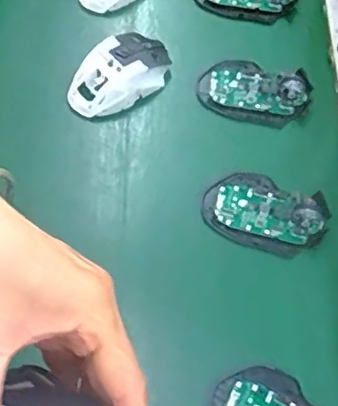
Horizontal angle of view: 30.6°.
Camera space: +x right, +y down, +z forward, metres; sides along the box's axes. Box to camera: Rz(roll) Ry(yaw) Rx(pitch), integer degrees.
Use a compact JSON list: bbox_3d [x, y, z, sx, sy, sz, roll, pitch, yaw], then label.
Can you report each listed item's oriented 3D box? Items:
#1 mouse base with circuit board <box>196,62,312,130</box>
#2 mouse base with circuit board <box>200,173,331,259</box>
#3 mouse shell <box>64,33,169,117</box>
[{"bbox_3d":[0.088,-0.118,0.643,0.110,0.019,0.067,20,64,11],"label":"mouse base with circuit board"},{"bbox_3d":[0.091,0.007,0.580,0.114,0.022,0.073,18,63,10],"label":"mouse base with circuit board"},{"bbox_3d":[-0.052,-0.133,0.643,0.113,0.040,0.064,-40,68,-19],"label":"mouse shell"}]

